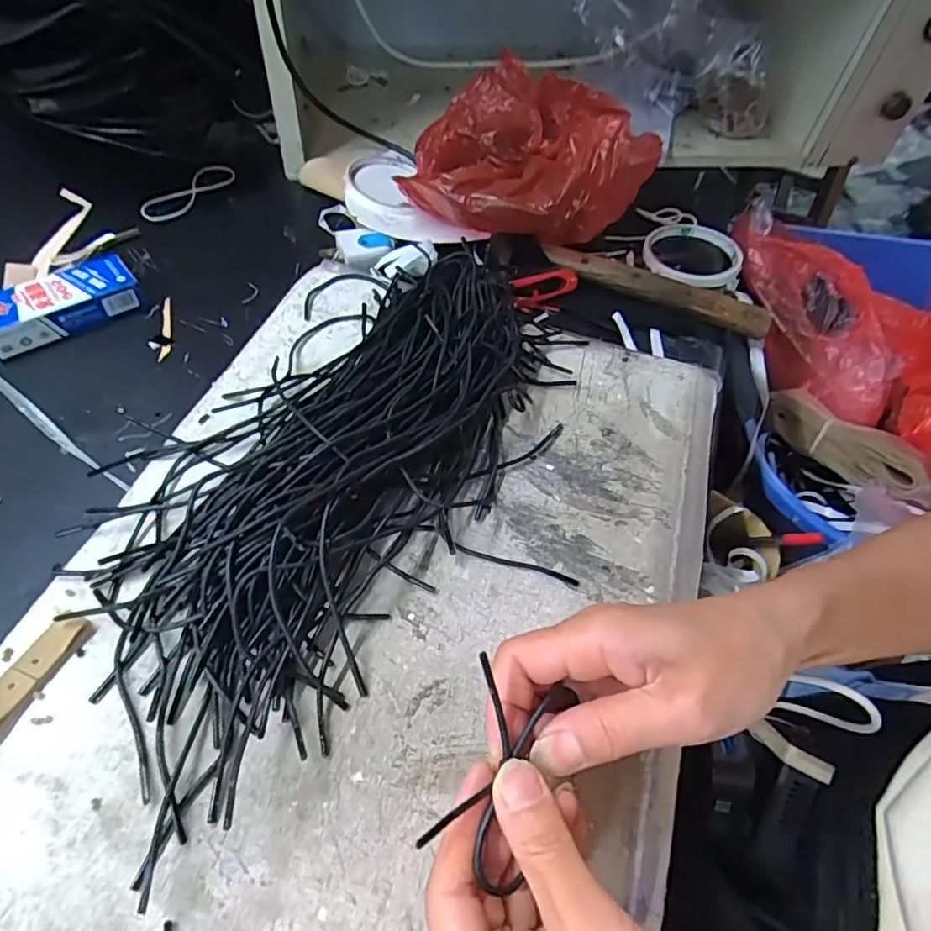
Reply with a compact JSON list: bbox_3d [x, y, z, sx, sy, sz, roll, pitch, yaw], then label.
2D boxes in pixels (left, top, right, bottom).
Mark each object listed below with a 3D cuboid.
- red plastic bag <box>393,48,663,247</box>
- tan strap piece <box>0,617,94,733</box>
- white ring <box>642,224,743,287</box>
[{"bbox_3d":[0.055,-0.273,0.499,0.205,0.077,0.197,7,54,1],"label":"red plastic bag"},{"bbox_3d":[-0.195,0.092,0.254,0.016,0.010,0.060,22,55,10],"label":"tan strap piece"},{"bbox_3d":[0.206,-0.190,0.528,0.085,0.018,0.092,6,55,4],"label":"white ring"}]

